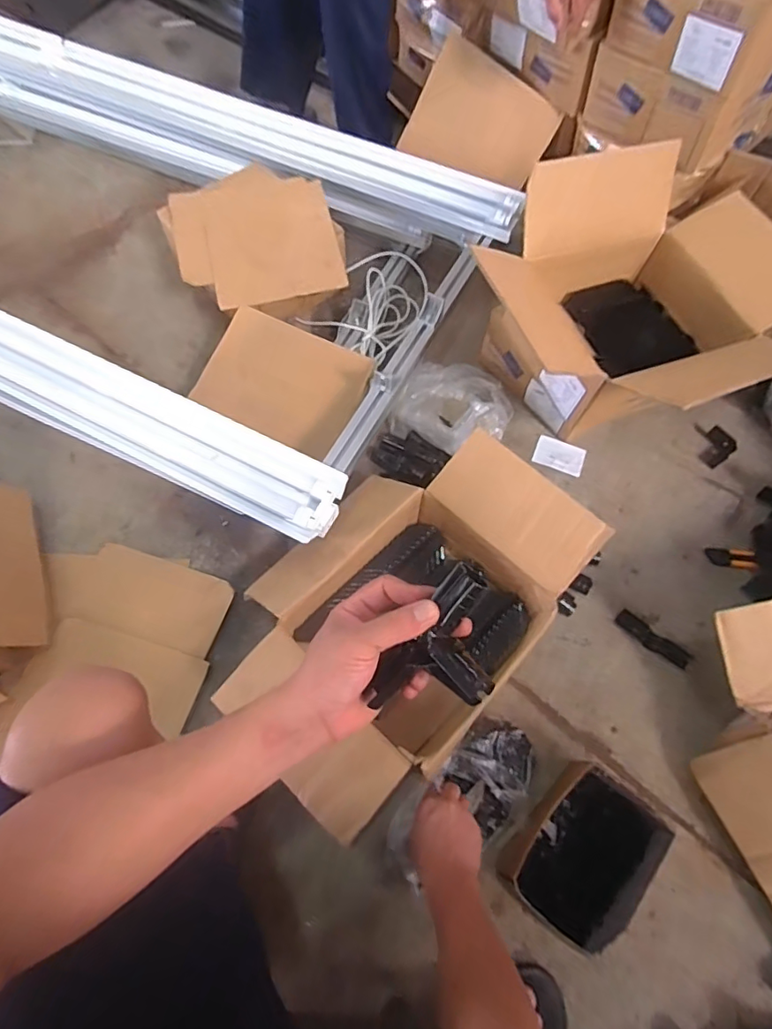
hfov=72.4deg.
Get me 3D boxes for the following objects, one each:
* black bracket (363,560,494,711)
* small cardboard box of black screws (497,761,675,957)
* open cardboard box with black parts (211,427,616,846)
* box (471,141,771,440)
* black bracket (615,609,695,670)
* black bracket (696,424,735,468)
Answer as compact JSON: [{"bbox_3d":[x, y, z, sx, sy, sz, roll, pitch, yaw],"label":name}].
[{"bbox_3d":[0.033,0.093,0.405,0.085,0.043,0.097,0,66,-1],"label":"black bracket"},{"bbox_3d":[0.265,0.453,0.713,0.138,0.097,0.185,37,70,14],"label":"small cardboard box of black screws"},{"bbox_3d":[0.026,0.131,0.807,0.379,0.183,0.520,39,71,15],"label":"open cardboard box with black parts"},{"bbox_3d":[0.431,-0.324,0.932,0.563,0.326,0.438,-24,66,-13],"label":"box"},{"bbox_3d":[0.437,0.203,0.864,0.122,0.013,0.033,37,70,14],"label":"black bracket"},{"bbox_3d":[0.627,-0.138,1.019,0.069,0.024,0.083,-39,72,-16],"label":"black bracket"}]

